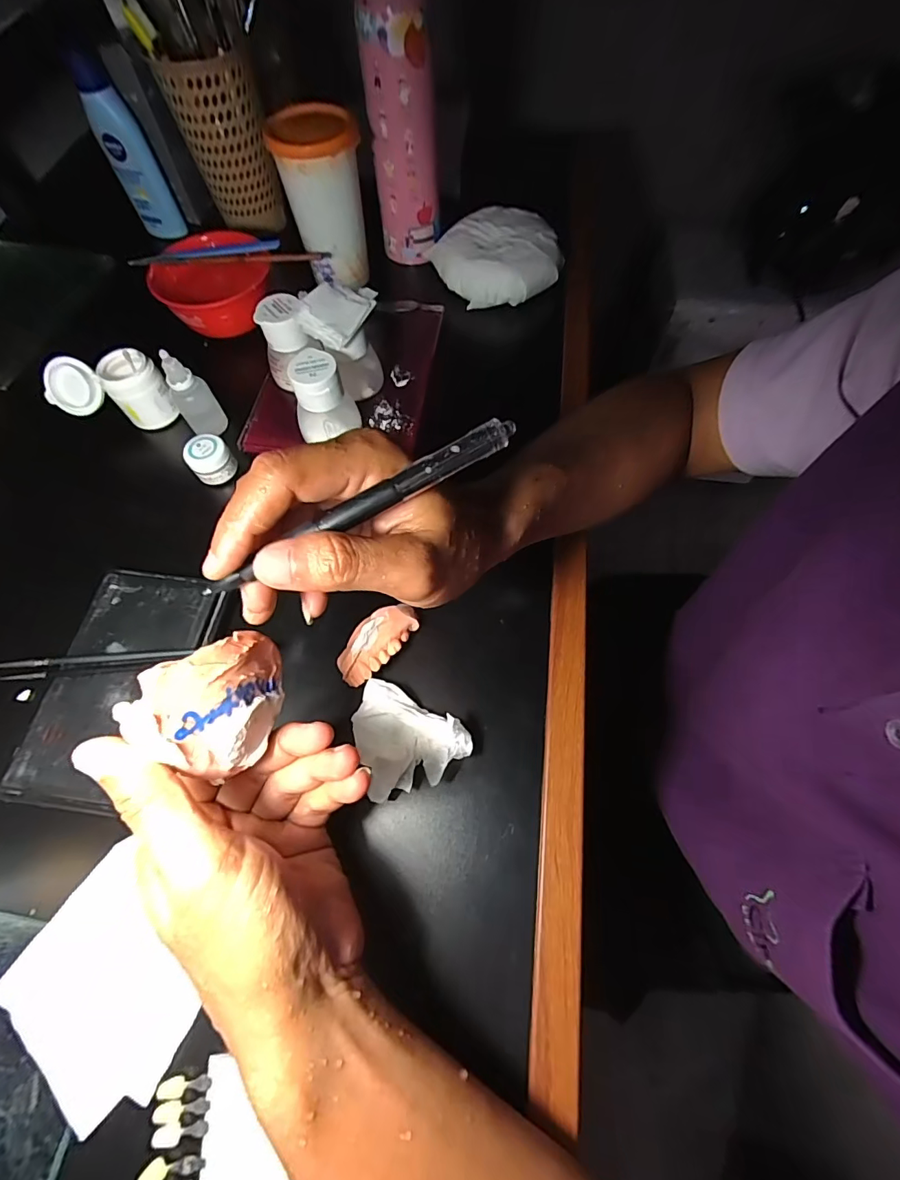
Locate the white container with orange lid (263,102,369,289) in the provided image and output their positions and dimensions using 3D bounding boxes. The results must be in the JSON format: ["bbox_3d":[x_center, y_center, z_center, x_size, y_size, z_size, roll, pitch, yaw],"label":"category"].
[{"bbox_3d":[-0.114,-0.362,0.441,0.067,0.114,0.067,2,64,2],"label":"white container with orange lid"}]

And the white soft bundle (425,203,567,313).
[{"bbox_3d":[0.049,-0.339,0.474,0.111,0.036,0.111,-30,68,-13],"label":"white soft bundle"}]

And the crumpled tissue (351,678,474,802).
[{"bbox_3d":[-0.031,0.097,0.288,0.073,0.024,0.059,26,67,12],"label":"crumpled tissue"}]

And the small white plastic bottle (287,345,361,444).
[{"bbox_3d":[-0.098,-0.149,0.372,0.043,0.063,0.046,15,66,8],"label":"small white plastic bottle"}]

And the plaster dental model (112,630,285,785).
[{"bbox_3d":[-0.105,0.050,0.202,0.036,0.066,0.051,-6,97,36],"label":"plaster dental model"}]

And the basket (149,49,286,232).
[{"bbox_3d":[-0.227,-0.458,0.478,0.079,0.134,0.072,-20,66,-9],"label":"basket"}]

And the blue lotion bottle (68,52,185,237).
[{"bbox_3d":[-0.325,-0.441,0.478,0.045,0.138,0.026,-26,67,-11],"label":"blue lotion bottle"}]

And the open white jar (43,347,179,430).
[{"bbox_3d":[-0.285,-0.171,0.397,0.092,0.050,0.038,-4,64,-1],"label":"open white jar"}]

